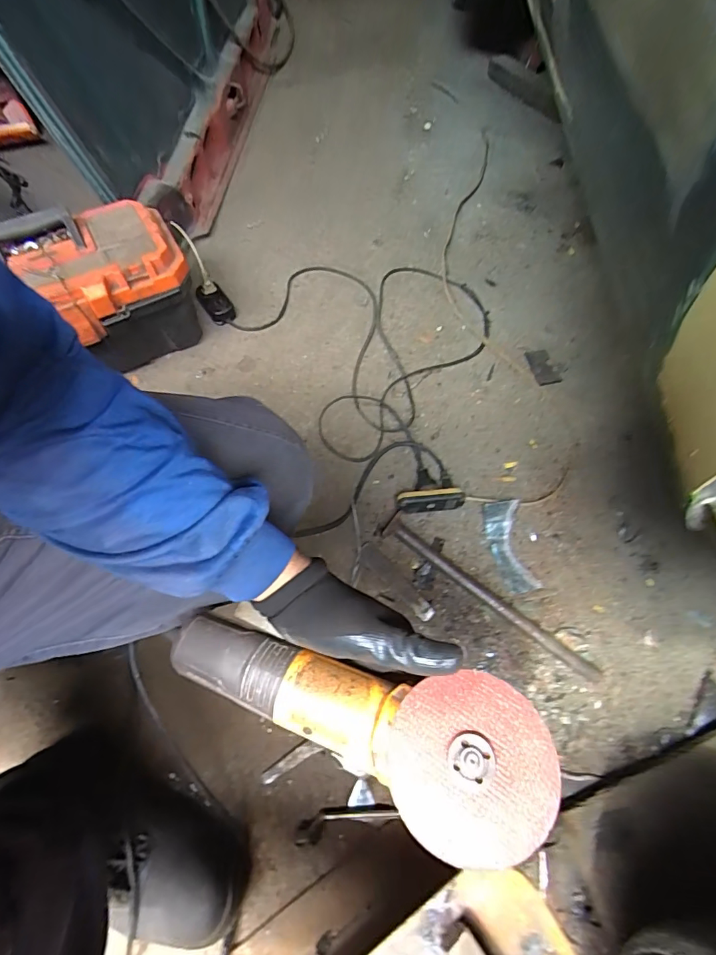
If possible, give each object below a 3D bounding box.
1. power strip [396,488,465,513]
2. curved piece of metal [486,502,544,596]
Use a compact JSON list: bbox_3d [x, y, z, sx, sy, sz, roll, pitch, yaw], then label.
[{"bbox_3d":[0.118,0.040,0.731,0.108,0.046,0.026,-3,65,-5],"label":"power strip"},{"bbox_3d":[0.241,0.107,0.699,0.055,0.046,0.143,-9,65,-8],"label":"curved piece of metal"}]

